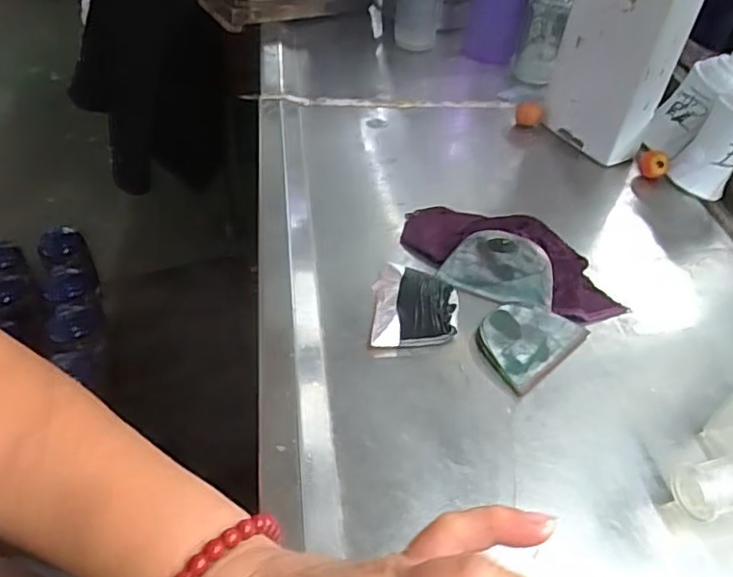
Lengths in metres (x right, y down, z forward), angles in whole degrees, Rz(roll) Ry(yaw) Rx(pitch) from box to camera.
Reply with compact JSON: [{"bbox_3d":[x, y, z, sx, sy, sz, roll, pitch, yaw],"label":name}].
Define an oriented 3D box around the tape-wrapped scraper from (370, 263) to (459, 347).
[{"bbox_3d":[0.035,0.012,0.449,0.061,0.010,0.077,4,43,-3],"label":"tape-wrapped scraper"}]

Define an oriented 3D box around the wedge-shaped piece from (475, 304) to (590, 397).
[{"bbox_3d":[0.113,0.035,0.436,0.084,0.009,0.057,-31,55,-34],"label":"wedge-shaped piece"}]

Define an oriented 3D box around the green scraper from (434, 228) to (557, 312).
[{"bbox_3d":[0.105,-0.016,0.471,0.083,0.006,0.059,22,68,16],"label":"green scraper"}]

